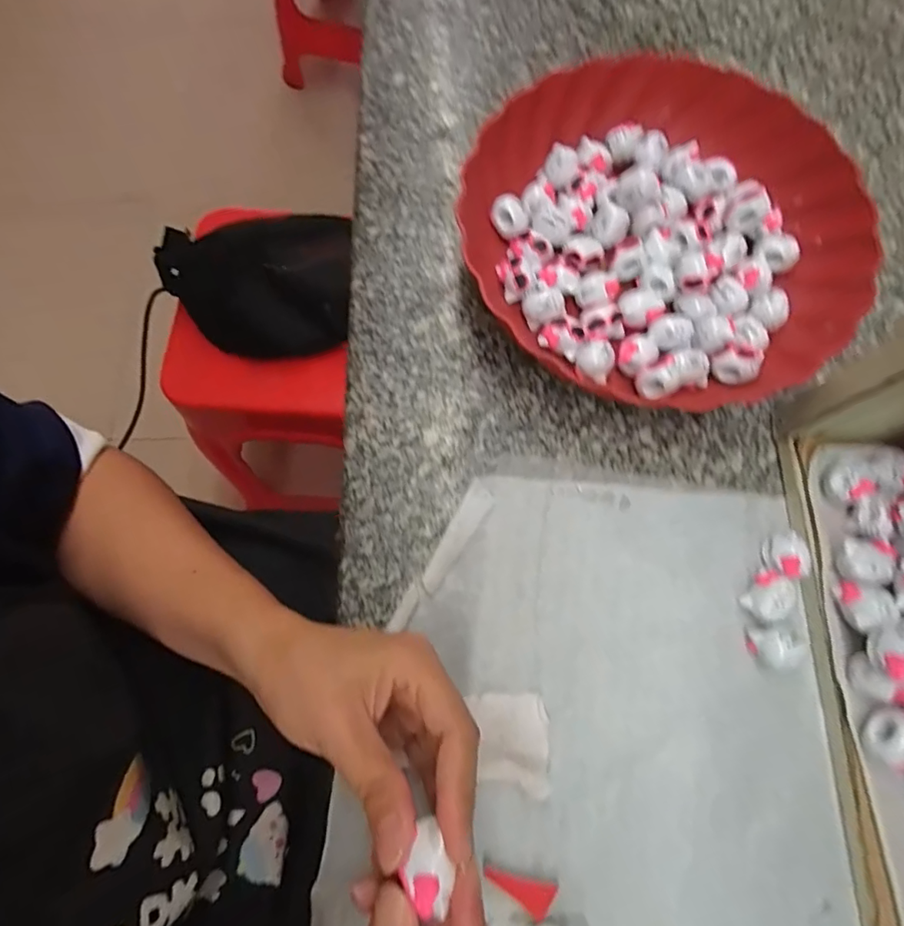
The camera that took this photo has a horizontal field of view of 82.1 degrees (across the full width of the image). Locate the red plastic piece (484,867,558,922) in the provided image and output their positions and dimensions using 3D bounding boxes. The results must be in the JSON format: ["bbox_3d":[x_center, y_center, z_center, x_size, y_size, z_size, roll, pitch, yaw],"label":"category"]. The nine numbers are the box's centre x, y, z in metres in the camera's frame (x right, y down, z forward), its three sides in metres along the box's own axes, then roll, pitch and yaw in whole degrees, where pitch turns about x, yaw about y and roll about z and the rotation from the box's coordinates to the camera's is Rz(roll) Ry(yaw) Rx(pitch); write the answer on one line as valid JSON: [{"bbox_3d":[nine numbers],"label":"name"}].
[{"bbox_3d":[0.032,0.204,0.246,0.034,0.005,0.014,11,73,3],"label":"red plastic piece"}]

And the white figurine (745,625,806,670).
[{"bbox_3d":[0.170,0.097,0.272,0.021,0.020,0.021,-7,73,-3],"label":"white figurine"}]

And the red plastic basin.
[{"bbox_3d":[0.135,-0.148,0.332,0.232,0.053,0.223,0,73,0],"label":"red plastic basin"}]

